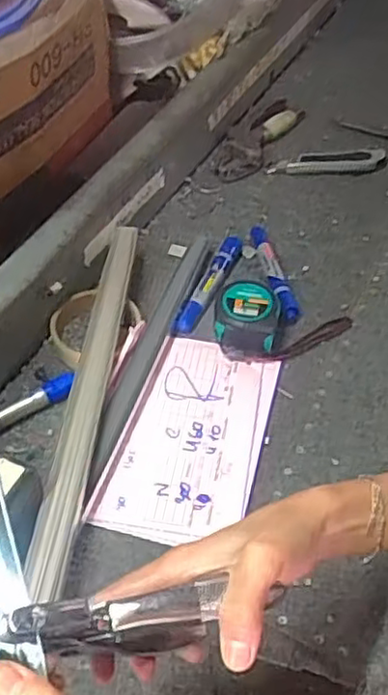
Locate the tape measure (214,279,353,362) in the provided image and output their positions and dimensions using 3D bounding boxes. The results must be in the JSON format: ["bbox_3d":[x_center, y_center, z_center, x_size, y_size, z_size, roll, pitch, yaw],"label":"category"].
[{"bbox_3d":[0.086,-0.023,0.650,0.133,0.040,0.074,7,51,4],"label":"tape measure"}]

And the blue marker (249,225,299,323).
[{"bbox_3d":[0.084,-0.082,0.705,0.023,0.016,0.141,-7,52,-9],"label":"blue marker"}]

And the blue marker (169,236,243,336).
[{"bbox_3d":[0.016,-0.068,0.697,0.020,0.014,0.144,22,53,13],"label":"blue marker"}]

